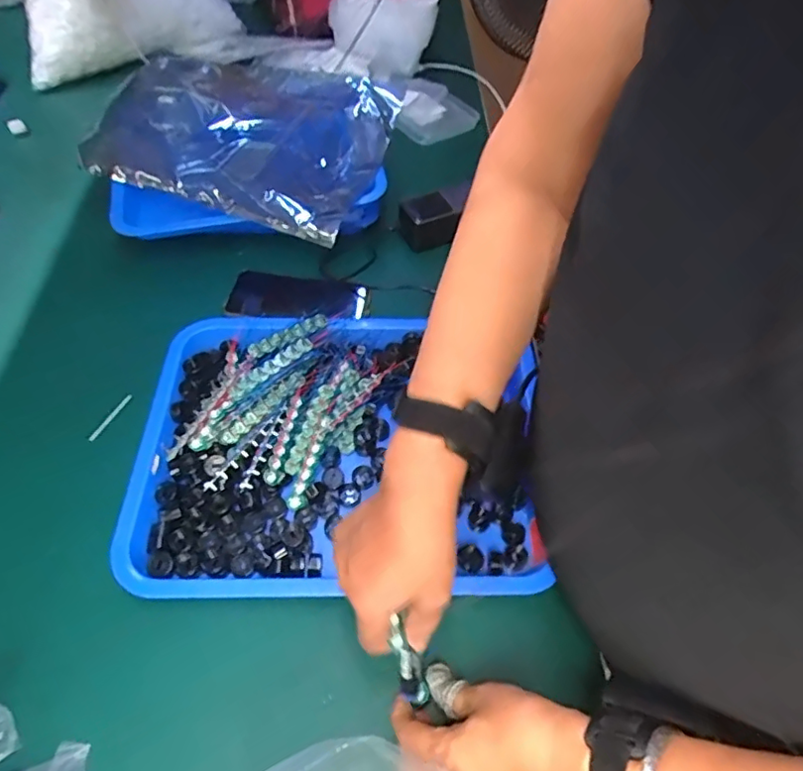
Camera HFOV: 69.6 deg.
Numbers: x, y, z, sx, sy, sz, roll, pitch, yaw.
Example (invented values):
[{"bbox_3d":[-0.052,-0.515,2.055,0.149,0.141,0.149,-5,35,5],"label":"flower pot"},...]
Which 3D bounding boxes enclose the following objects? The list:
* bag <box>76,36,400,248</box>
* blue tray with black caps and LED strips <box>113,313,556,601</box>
[{"bbox_3d":[-0.174,-0.336,0.728,0.321,0.078,0.318,19,55,10],"label":"bag"},{"bbox_3d":[-0.057,0.047,0.546,0.371,0.052,0.288,0,53,-3],"label":"blue tray with black caps and LED strips"}]

